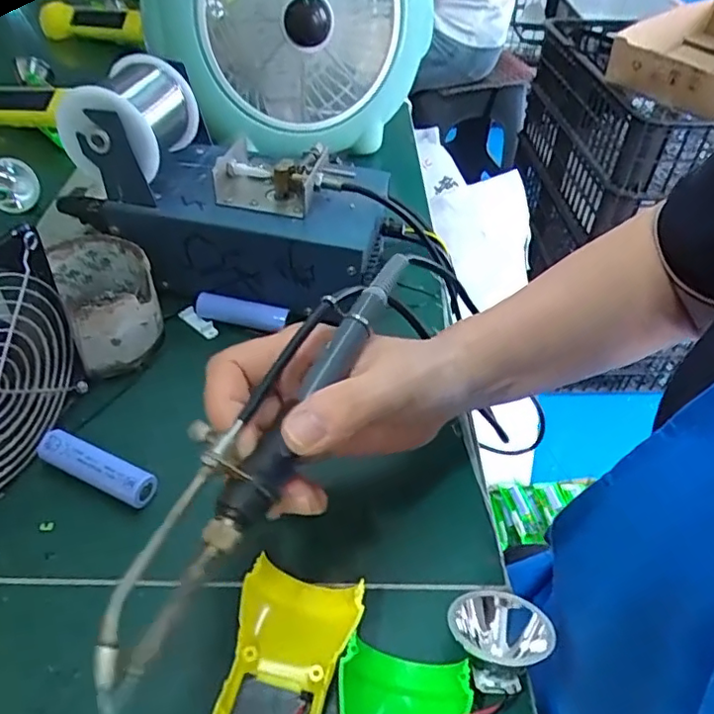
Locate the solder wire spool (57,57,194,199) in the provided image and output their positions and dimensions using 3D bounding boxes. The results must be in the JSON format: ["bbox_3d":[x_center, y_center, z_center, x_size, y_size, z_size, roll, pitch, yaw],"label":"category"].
[{"bbox_3d":[-0.145,-0.156,0.382,0.066,0.058,0.082,14,44,9],"label":"solder wire spool"}]

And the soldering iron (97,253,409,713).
[{"bbox_3d":[-0.034,0.023,0.231,0.031,0.019,0.211,22,58,17],"label":"soldering iron"}]

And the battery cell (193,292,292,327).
[{"bbox_3d":[-0.080,-0.030,0.407,0.064,0.018,0.015,9,44,4],"label":"battery cell"}]

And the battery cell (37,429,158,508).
[{"bbox_3d":[-0.139,0.059,0.312,0.068,0.019,0.017,21,46,15],"label":"battery cell"}]

